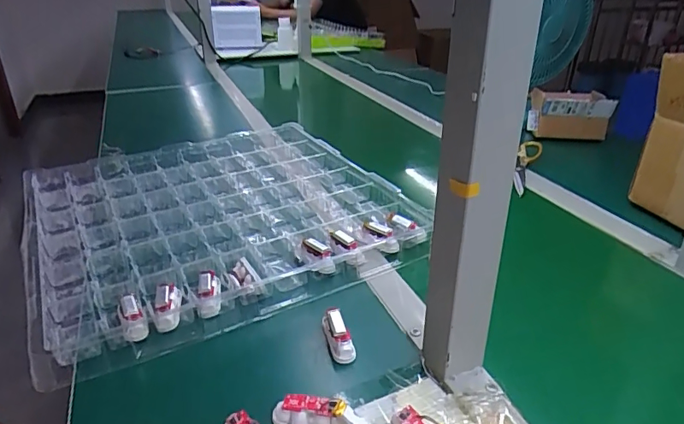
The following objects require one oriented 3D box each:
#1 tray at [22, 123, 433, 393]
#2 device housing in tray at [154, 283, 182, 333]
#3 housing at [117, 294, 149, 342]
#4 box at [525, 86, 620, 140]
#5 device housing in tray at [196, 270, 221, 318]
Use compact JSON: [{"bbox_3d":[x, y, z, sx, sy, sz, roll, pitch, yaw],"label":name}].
[{"bbox_3d":[-0.180,-0.011,0.699,0.475,0.036,0.500,-16,31,-27],"label":"tray"},{"bbox_3d":[-0.178,0.095,0.501,0.024,0.029,0.050,-7,28,-12],"label":"device housing in tray"},{"bbox_3d":[-0.206,0.102,0.475,0.022,0.018,0.047,-15,62,-26],"label":"housing"},{"bbox_3d":[0.447,-0.192,0.967,0.135,0.084,0.090,1,28,3],"label":"box"},{"bbox_3d":[-0.141,0.084,0.516,0.024,0.027,0.057,-8,29,-14],"label":"device housing in tray"}]

